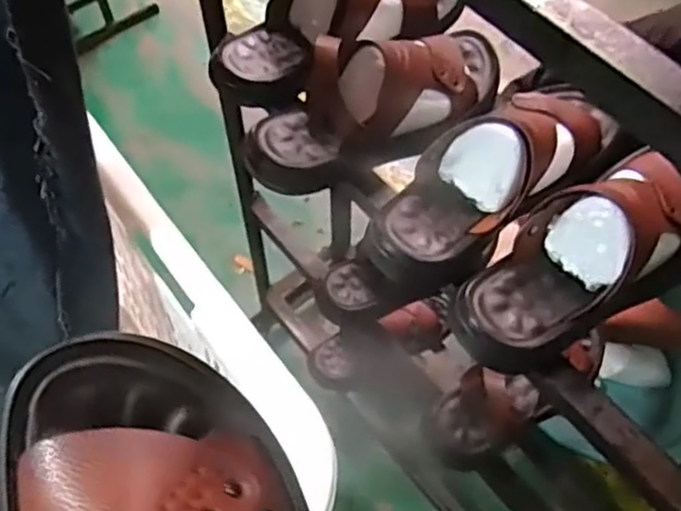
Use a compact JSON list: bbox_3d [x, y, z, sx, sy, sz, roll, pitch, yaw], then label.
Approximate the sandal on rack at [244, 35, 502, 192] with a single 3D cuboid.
[{"bbox_3d":[0.039,-0.156,0.651,0.282,0.088,0.104,-28,63,-15],"label":"sandal on rack"}]

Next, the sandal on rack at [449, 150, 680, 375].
[{"bbox_3d":[0.203,-0.002,0.565,0.249,0.086,0.110,-30,64,-16],"label":"sandal on rack"}]

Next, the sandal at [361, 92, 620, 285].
[{"bbox_3d":[0.132,-0.074,0.605,0.249,0.083,0.102,-38,66,-19],"label":"sandal"}]

